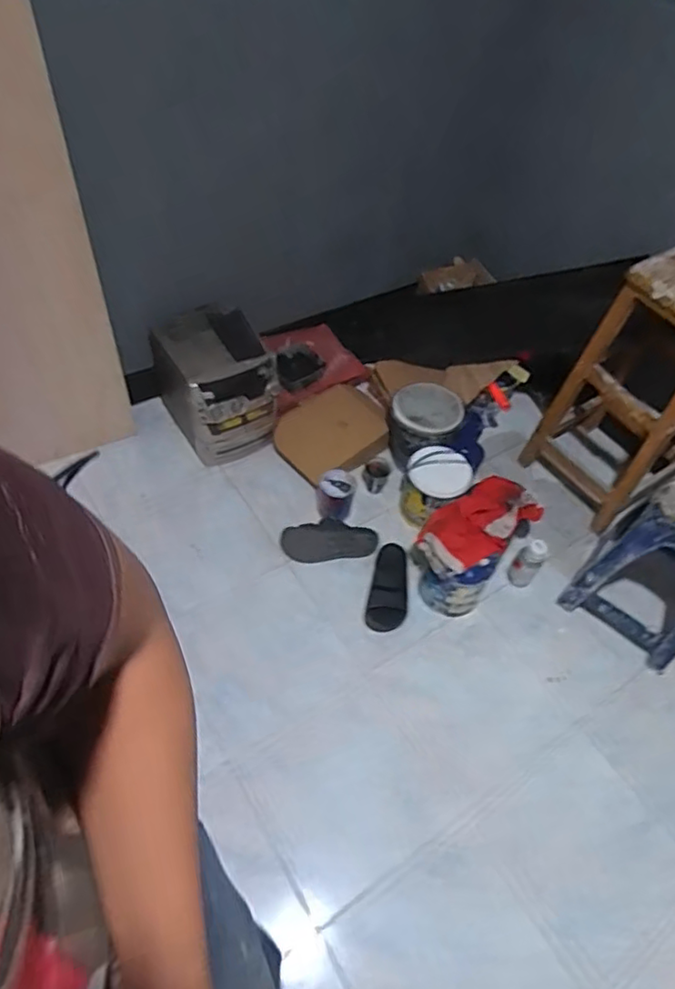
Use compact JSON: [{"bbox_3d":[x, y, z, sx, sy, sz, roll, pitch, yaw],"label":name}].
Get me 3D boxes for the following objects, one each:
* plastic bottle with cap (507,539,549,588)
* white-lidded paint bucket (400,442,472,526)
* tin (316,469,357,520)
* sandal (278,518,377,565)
[{"bbox_3d":[0.542,0.195,1.772,0.070,0.187,0.070,31,57,18],"label":"plastic bottle with cap"},{"bbox_3d":[0.297,-0.019,1.918,0.186,0.218,0.189,2,53,-3],"label":"white-lidded paint bucket"},{"bbox_3d":[-0.003,0.001,1.919,0.122,0.150,0.115,2,53,-3],"label":"tin"},{"bbox_3d":[-0.024,0.139,1.860,0.277,0.058,0.118,-3,54,-7],"label":"sandal"}]

